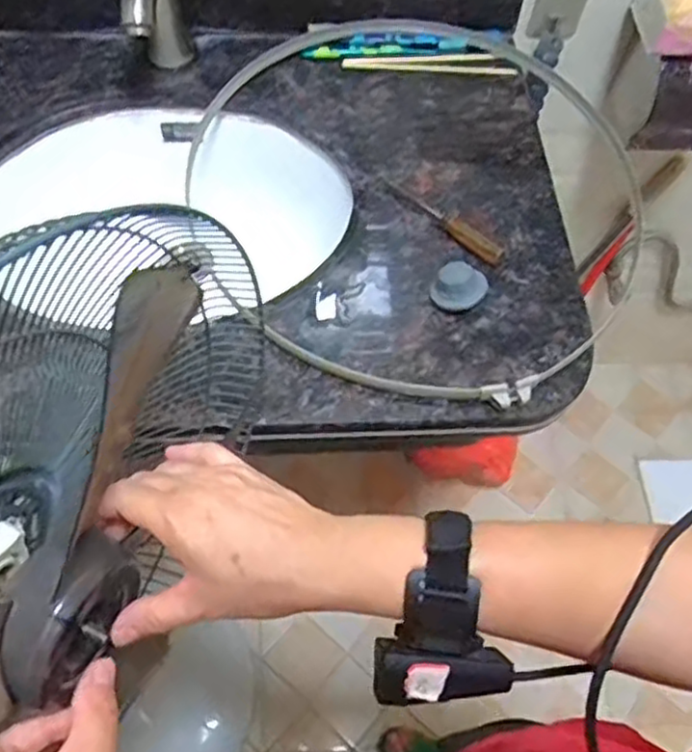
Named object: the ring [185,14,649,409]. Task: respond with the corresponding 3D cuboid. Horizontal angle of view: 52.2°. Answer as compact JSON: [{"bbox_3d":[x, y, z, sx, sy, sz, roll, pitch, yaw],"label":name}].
[{"bbox_3d":[0.065,-0.190,0.679,0.447,0.024,0.457,2,61,-3],"label":"ring"}]

